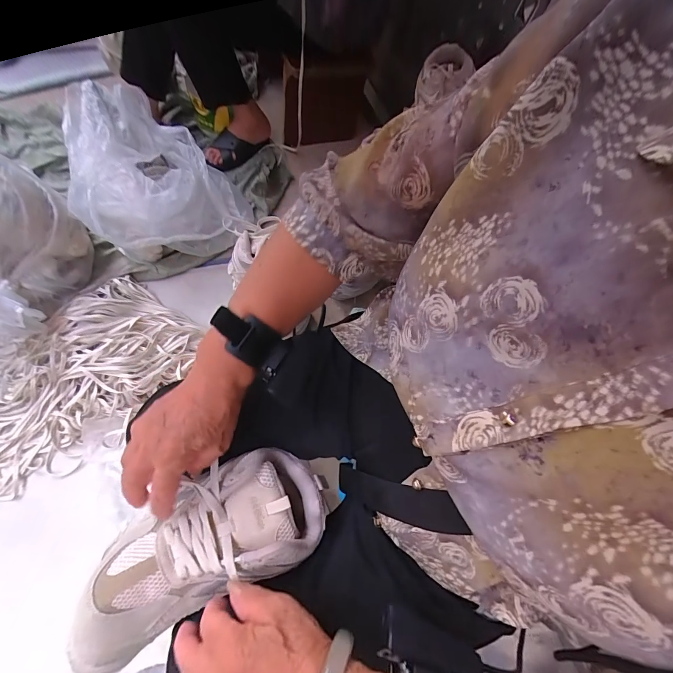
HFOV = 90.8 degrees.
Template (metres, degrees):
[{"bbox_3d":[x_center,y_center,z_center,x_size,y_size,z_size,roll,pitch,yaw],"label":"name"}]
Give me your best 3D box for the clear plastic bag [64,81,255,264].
[{"bbox_3d":[-0.456,-0.420,0.841,0.337,0.219,0.408,-22,73,-18],"label":"clear plastic bag"}]

